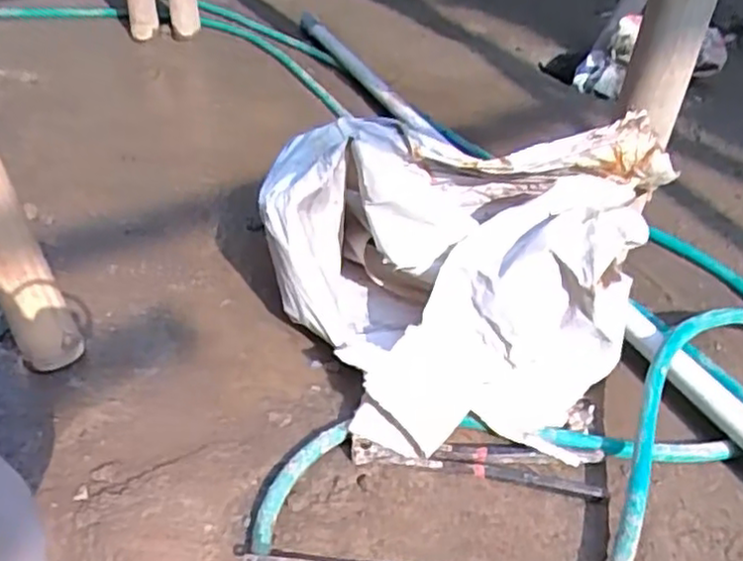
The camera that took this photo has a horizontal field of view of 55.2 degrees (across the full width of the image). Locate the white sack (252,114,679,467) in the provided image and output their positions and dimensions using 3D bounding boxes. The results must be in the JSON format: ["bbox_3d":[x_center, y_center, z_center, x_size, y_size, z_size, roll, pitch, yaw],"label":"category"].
[{"bbox_3d":[0.085,-0.014,0.792,0.420,0.220,0.302,10,38,11],"label":"white sack"}]

